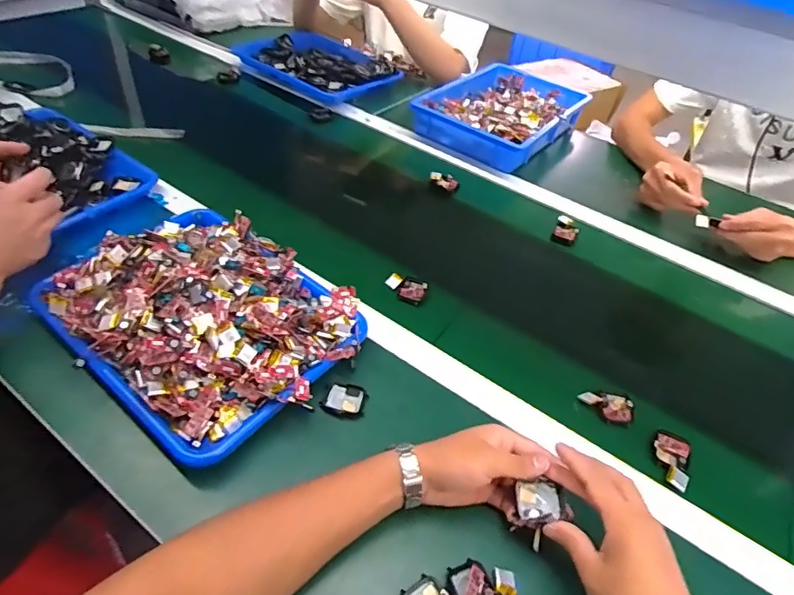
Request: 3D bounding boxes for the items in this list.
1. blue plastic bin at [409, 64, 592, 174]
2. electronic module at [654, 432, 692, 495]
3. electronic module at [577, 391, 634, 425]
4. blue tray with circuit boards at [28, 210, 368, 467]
[{"bbox_3d":[0.227,-0.394,1.061,0.250,0.063,0.386,33,51,23],"label":"blue plastic bin"},{"bbox_3d":[0.295,0.175,0.534,0.037,0.014,0.058,18,46,10],"label":"electronic module"},{"bbox_3d":[0.243,0.128,0.579,0.060,0.013,0.035,9,45,2],"label":"electronic module"},{"bbox_3d":[-0.223,0.003,0.571,0.330,0.080,0.257,33,51,23],"label":"blue tray with circuit boards"}]

